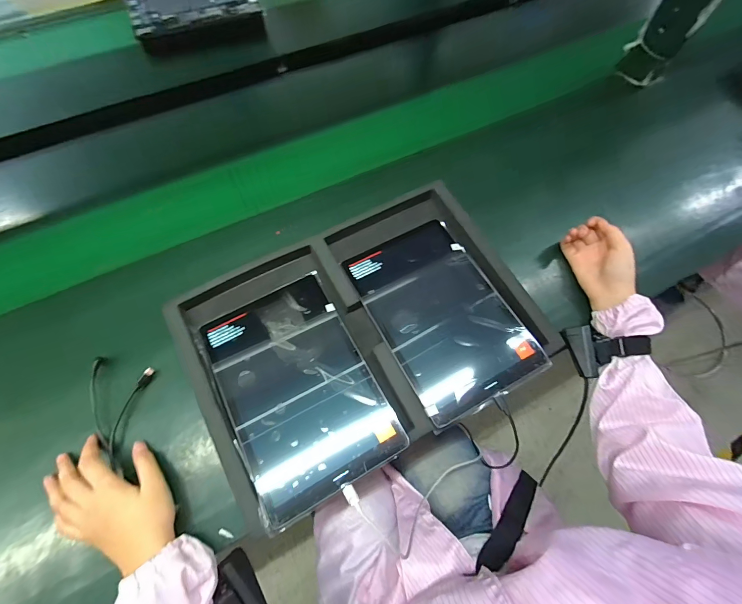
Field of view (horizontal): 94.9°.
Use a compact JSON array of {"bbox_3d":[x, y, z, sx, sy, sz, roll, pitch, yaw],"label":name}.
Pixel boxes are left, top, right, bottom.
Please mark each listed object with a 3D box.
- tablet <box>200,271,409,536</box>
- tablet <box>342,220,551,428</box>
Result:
[{"bbox_3d":[-0.090,0.096,0.410,0.167,0.011,0.255,-26,71,-12],"label":"tablet"},{"bbox_3d":[0.092,0.008,0.453,0.168,0.010,0.257,-26,71,-12],"label":"tablet"}]

